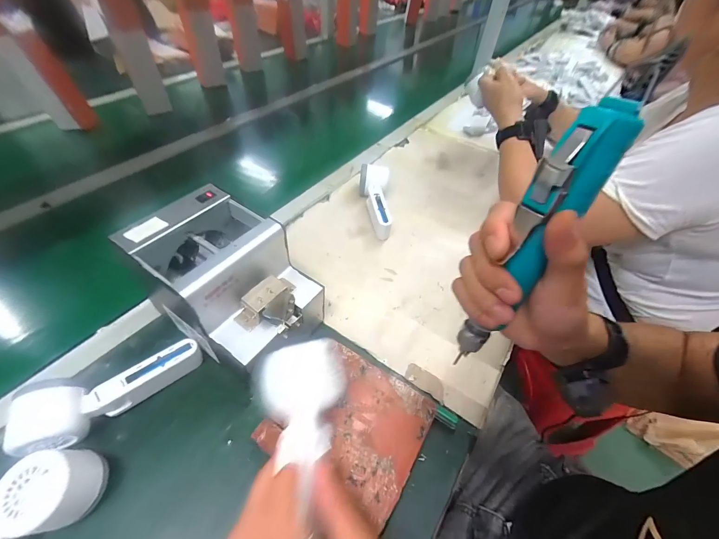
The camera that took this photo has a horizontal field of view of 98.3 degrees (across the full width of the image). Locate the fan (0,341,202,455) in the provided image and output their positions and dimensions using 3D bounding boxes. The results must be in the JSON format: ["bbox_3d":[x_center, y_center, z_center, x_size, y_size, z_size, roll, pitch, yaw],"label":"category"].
[{"bbox_3d":[-0.250,0.126,0.325,0.155,0.062,0.049,-22,55,-22],"label":"fan"}]

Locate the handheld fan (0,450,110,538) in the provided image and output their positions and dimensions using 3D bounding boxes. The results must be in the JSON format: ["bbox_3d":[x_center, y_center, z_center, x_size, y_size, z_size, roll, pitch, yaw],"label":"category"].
[{"bbox_3d":[-0.299,0.214,0.246,0.159,0.055,0.066,-29,58,-26],"label":"handheld fan"}]

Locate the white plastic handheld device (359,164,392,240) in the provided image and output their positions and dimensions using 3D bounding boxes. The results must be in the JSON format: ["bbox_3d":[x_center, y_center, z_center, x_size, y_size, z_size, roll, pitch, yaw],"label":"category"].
[{"bbox_3d":[0.028,-0.132,0.583,0.056,0.049,0.170,5,50,-2],"label":"white plastic handheld device"}]

